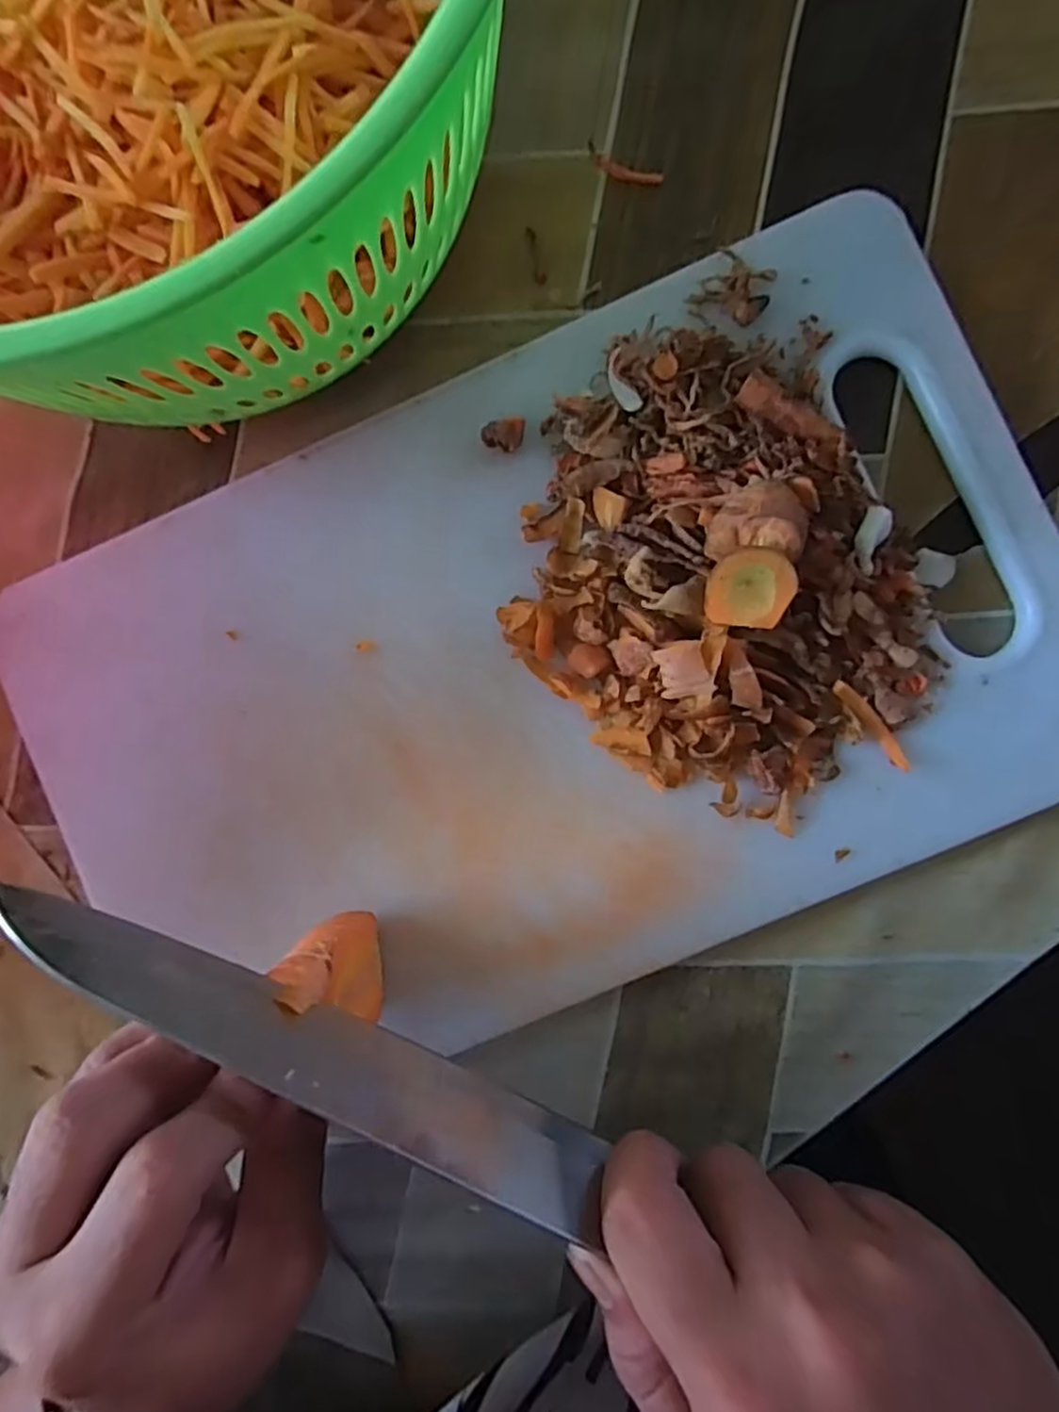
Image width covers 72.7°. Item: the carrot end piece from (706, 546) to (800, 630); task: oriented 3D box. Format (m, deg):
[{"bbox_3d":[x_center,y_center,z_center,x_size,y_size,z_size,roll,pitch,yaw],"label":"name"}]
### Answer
[{"bbox_3d":[0.064,-0.034,0.210,0.024,0.011,0.022,7,90,3],"label":"carrot end piece"}]

